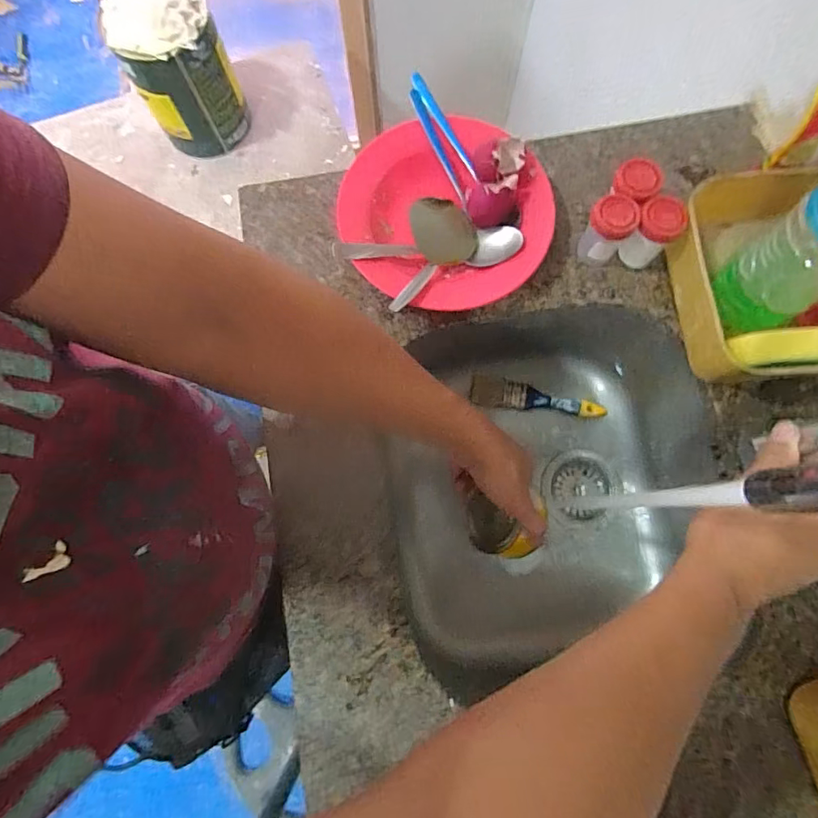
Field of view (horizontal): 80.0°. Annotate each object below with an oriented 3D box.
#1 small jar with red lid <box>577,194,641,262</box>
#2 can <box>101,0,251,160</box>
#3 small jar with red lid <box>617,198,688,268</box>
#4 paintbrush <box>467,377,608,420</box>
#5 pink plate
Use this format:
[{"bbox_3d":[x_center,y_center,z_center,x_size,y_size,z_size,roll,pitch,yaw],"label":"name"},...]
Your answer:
[{"bbox_3d":[0.197,-0.176,0.492,0.043,0.072,0.040,33,80,8],"label":"small jar with red lid"},{"bbox_3d":[-0.374,-0.553,0.798,0.150,0.229,0.150,0,77,1],"label":"can"},{"bbox_3d":[0.243,-0.174,0.493,0.040,0.071,0.043,0,77,1],"label":"small jar with red lid"},{"bbox_3d":[0.184,-0.016,0.704,0.186,0.020,0.042,7,77,3],"label":"paintbrush"},{"bbox_3d":[0.042,-0.204,0.512,0.208,0.051,0.193,0,77,1],"label":"pink plate"}]

